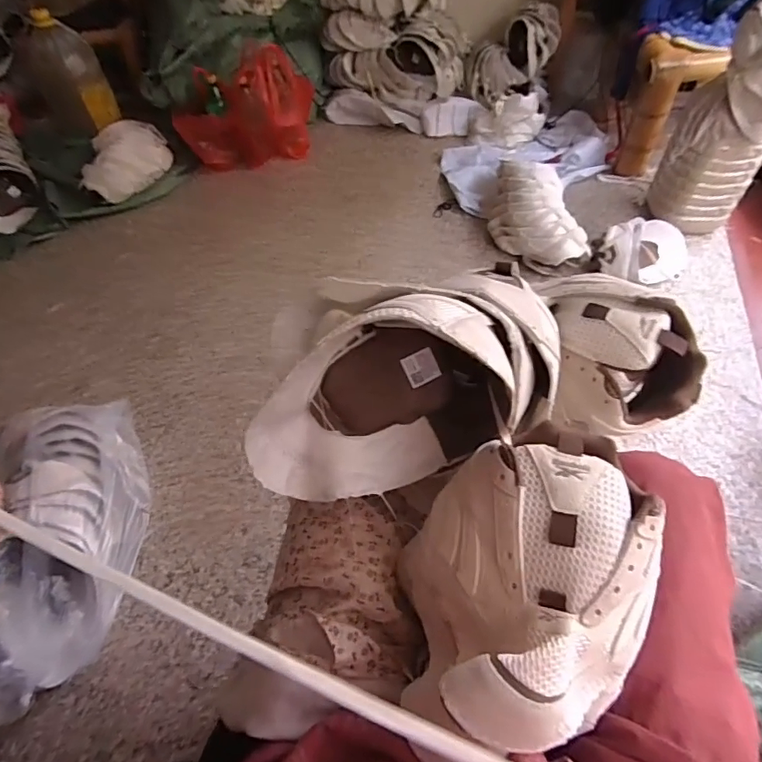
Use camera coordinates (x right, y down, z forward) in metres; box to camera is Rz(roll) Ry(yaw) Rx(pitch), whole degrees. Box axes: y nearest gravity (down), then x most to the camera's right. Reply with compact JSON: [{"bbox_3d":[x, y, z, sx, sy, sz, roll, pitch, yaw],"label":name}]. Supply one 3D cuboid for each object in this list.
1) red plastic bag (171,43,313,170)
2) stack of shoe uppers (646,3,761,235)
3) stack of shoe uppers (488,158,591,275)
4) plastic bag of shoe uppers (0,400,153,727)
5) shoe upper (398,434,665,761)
[{"bbox_3d":[-0.397,-0.817,1.545,0.417,0.251,0.171,-30,56,-18],"label":"red plastic bag"},{"bbox_3d":[0.796,-0.577,1.178,0.210,0.439,0.129,24,57,21],"label":"stack of shoe uppers"},{"bbox_3d":[0.377,-0.418,1.287,0.191,0.146,0.334,-7,52,-2],"label":"stack of shoe uppers"},{"bbox_3d":[-0.485,0.233,0.769,0.208,0.188,0.431,-16,53,-8],"label":"plastic bag of shoe uppers"},{"bbox_3d":[0.096,0.134,0.321,0.162,0.088,0.165,-2,52,2],"label":"shoe upper"}]

